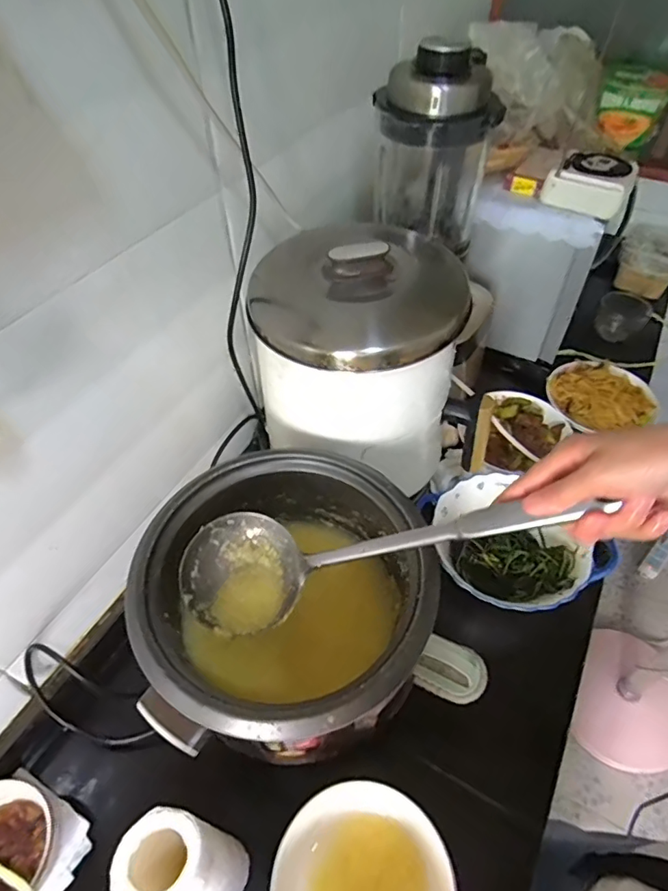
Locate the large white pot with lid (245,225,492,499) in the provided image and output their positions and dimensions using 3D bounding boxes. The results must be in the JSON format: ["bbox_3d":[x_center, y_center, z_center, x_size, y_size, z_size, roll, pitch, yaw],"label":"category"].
[{"bbox_3d":[0.031,-0.093,0.638,0.230,0.301,0.219,0,49,0],"label":"large white pot with lid"}]

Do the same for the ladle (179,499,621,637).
[{"bbox_3d":[0.023,0.085,0.423,0.340,0.074,0.094,-17,42,29],"label":"ladle"}]

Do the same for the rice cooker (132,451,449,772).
[{"bbox_3d":[-0.043,0.182,0.556,0.261,0.231,0.269,0,49,0],"label":"rice cooker"}]

